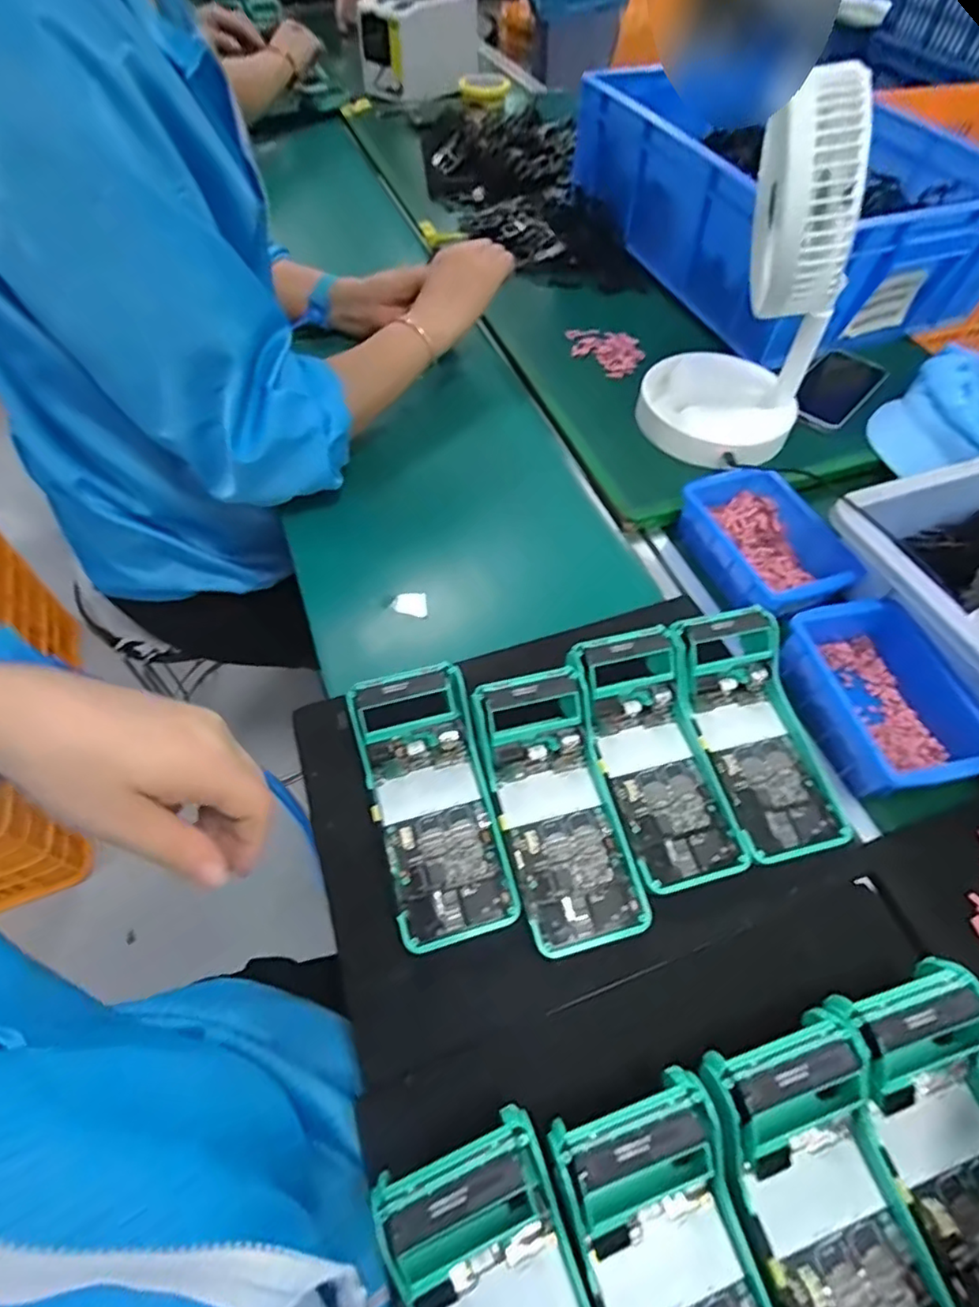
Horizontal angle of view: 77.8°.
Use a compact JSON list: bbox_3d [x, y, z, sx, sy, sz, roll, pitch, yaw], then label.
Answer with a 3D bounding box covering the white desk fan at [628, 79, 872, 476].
[{"bbox_3d":[0.240,-0.319,0.545,0.155,0.285,0.141,22,60,12],"label":"white desk fan"}]

